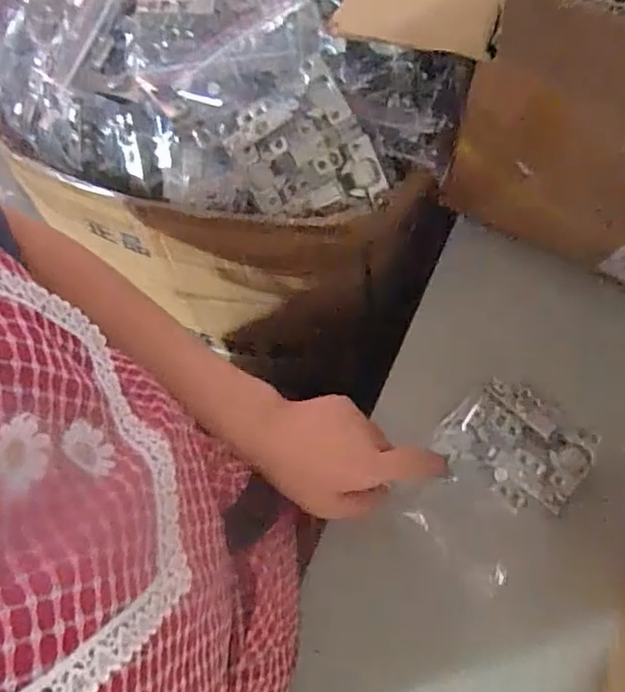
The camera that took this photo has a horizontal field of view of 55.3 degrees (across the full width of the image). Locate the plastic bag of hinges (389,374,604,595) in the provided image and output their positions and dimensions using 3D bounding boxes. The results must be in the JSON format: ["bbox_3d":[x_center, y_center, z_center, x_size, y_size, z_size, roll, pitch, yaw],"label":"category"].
[{"bbox_3d":[0.153,0.111,0.497,0.115,0.015,0.161,40,76,13],"label":"plastic bag of hinges"}]

